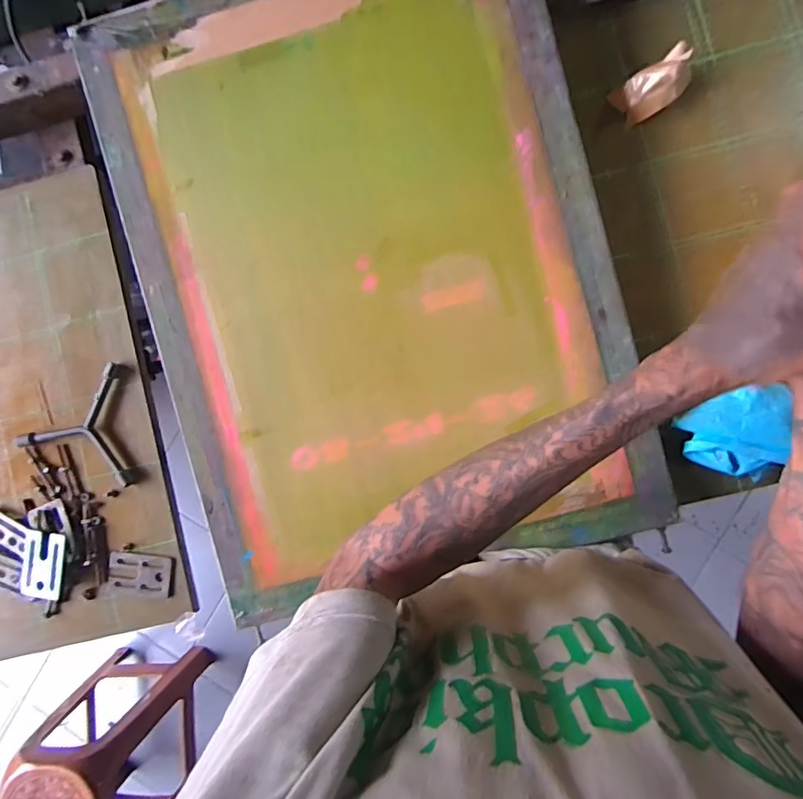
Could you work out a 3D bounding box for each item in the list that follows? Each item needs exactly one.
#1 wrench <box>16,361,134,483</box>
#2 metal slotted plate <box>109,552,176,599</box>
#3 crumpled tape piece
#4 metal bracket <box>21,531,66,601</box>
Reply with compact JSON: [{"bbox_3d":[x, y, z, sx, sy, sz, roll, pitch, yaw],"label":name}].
[{"bbox_3d":[-0.419,0.038,0.614,0.144,0.015,0.152,-5,89,4],"label":"wrench"},{"bbox_3d":[-0.328,0.223,0.615,0.086,0.009,0.051,6,89,4],"label":"metal slotted plate"},{"bbox_3d":[0.297,-0.368,0.562,0.093,0.045,0.049,-33,87,3],"label":"crumpled tape piece"},{"bbox_3d":[-0.453,0.212,0.614,0.054,0.009,0.084,3,92,-2],"label":"metal bracket"}]

